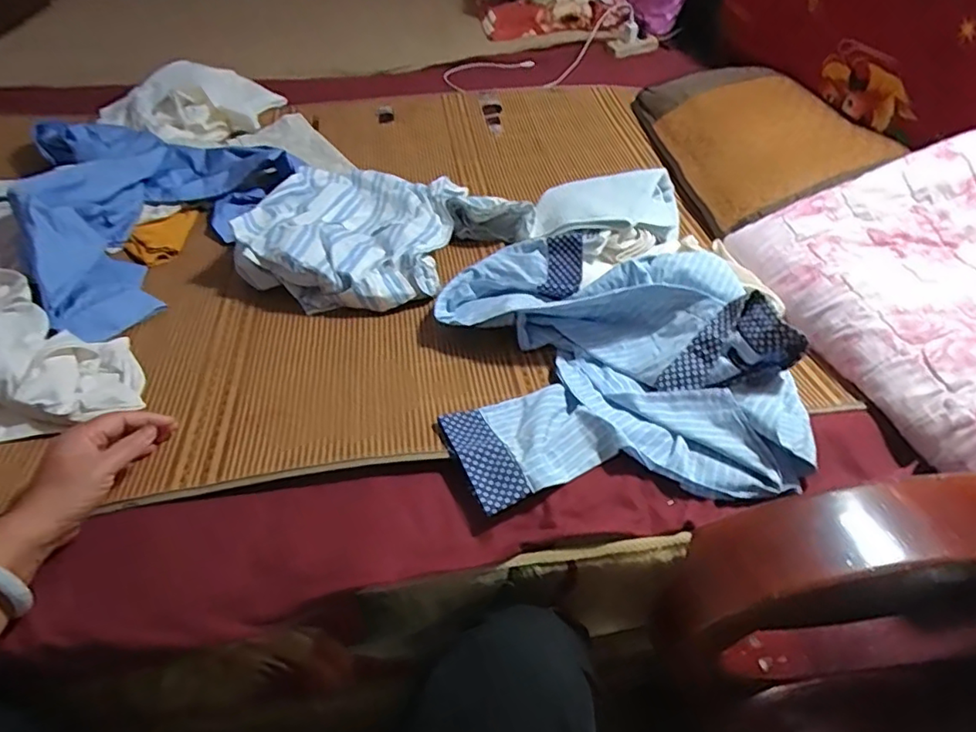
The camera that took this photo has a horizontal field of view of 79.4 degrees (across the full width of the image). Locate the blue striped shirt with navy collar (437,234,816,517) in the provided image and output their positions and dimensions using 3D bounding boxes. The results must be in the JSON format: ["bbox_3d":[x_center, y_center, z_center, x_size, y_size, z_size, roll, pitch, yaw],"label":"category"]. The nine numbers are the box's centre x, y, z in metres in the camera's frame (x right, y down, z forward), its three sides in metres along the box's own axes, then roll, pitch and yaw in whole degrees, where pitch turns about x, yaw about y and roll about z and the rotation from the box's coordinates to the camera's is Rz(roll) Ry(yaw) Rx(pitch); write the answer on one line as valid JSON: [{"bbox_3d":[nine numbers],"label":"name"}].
[{"bbox_3d":[0.129,-0.030,0.660,0.363,0.099,0.379,-2,44,-2],"label":"blue striped shirt with navy collar"}]

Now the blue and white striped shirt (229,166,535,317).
[{"bbox_3d":[-0.176,-0.208,0.863,0.328,0.070,0.358,30,51,27],"label":"blue and white striped shirt"}]

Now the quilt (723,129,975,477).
[{"bbox_3d":[0.545,-0.108,0.654,0.350,0.102,0.437,-19,47,2],"label":"quilt"}]

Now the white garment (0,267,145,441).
[{"bbox_3d":[-0.543,-0.021,0.663,0.310,0.066,0.177,30,51,27],"label":"white garment"}]

